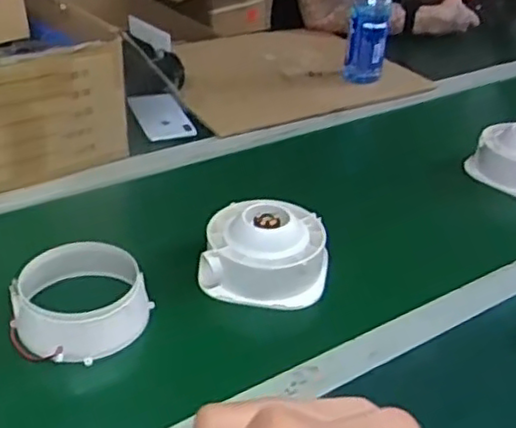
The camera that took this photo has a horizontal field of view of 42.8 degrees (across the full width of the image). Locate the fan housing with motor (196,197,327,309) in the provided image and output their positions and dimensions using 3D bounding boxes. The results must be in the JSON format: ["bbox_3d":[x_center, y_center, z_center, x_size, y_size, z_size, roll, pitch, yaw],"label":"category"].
[{"bbox_3d":[0.007,0.040,0.723,0.144,0.071,0.112,6,33,7],"label":"fan housing with motor"}]

